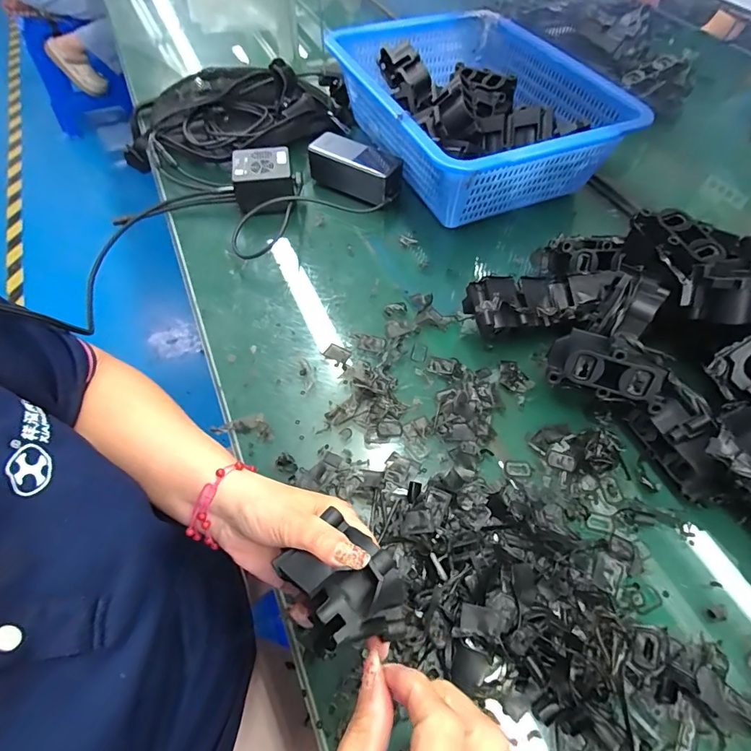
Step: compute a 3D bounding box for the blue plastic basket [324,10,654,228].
[{"bbox_3d":[0.135,-0.387,0.639,0.313,0.136,0.418,-21,60,-13],"label":"blue plastic basket"}]

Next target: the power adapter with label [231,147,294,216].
[{"bbox_3d":[-0.151,-0.264,0.587,0.080,0.049,0.082,-4,58,-3],"label":"power adapter with label"}]

